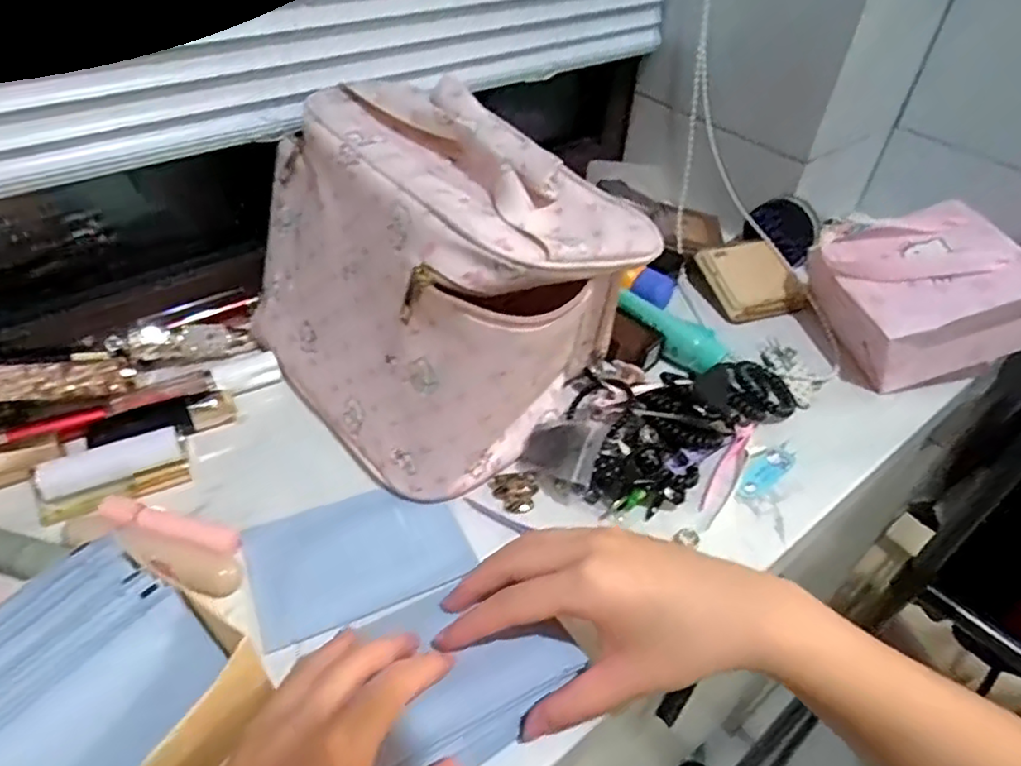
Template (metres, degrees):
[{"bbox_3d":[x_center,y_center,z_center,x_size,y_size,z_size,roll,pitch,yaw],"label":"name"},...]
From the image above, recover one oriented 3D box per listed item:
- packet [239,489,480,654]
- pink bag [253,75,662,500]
[{"bbox_3d":[-0.087,0.096,0.374,0.115,0.007,0.077,-15,47,-21],"label":"packet"},{"bbox_3d":[-0.055,-0.073,0.421,0.243,0.164,0.171,36,51,29],"label":"pink bag"}]

